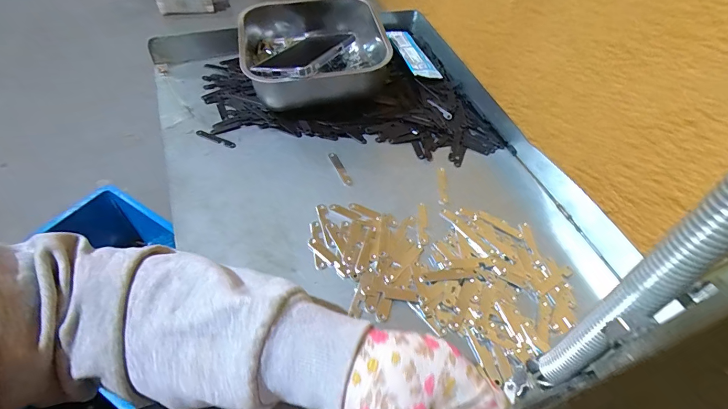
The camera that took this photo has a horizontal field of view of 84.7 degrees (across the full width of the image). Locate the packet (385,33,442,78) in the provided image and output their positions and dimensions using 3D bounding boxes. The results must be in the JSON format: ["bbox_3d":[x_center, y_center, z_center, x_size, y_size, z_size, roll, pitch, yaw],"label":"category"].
[{"bbox_3d":[0.068,-0.217,0.580,0.044,0.017,0.119,-14,54,-14],"label":"packet"}]

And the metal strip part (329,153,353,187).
[{"bbox_3d":[-0.027,-0.042,0.456,0.010,0.007,0.053,-18,55,-17],"label":"metal strip part"}]

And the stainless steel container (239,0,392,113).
[{"bbox_3d":[-0.063,-0.199,0.530,0.181,0.078,0.183,-9,53,-10],"label":"stainless steel container"}]

